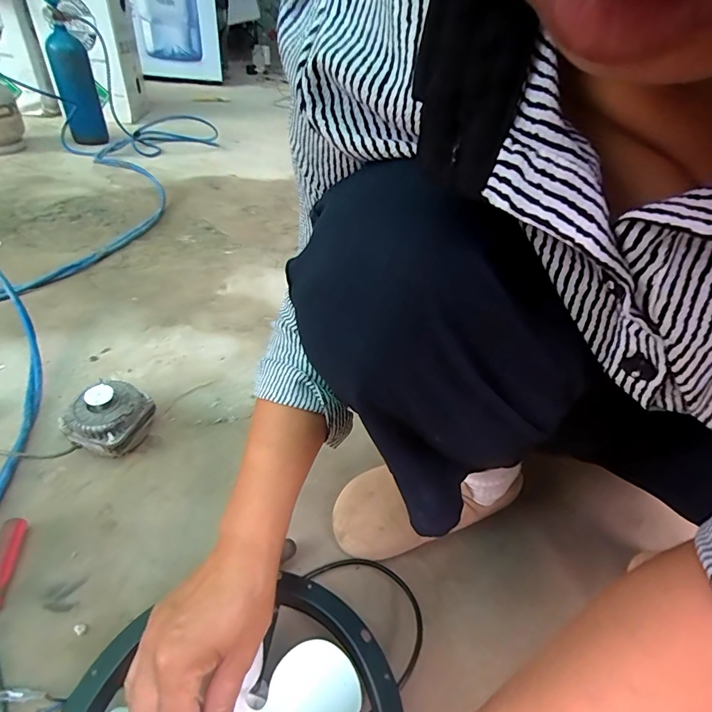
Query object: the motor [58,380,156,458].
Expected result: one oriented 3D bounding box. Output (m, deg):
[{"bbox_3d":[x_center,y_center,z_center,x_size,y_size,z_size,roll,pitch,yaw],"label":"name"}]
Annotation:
[{"bbox_3d":[-0.309,0.078,0.524,0.076,0.084,0.082,15,41,11],"label":"motor"}]

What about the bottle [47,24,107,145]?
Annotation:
[{"bbox_3d":[-0.859,-0.817,1.277,0.099,0.326,0.097,-12,16,-18],"label":"bottle"}]

